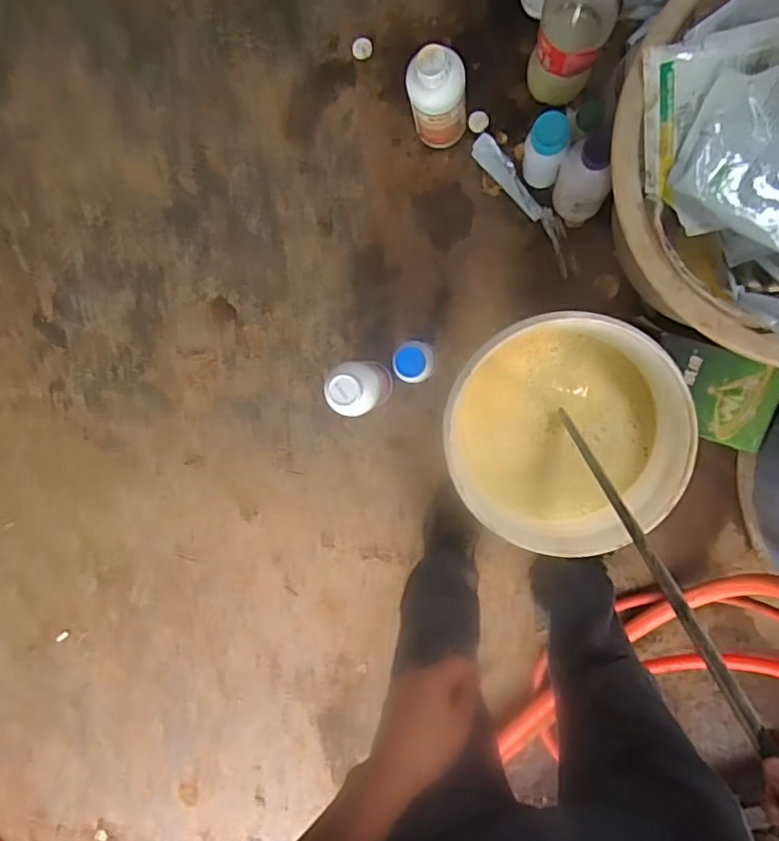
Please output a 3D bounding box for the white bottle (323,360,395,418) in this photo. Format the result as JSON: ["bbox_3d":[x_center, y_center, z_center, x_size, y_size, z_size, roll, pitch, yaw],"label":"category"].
[{"bbox_3d":[-0.051,-0.057,1.028,0.083,0.237,0.090,5,97,8],"label":"white bottle"}]

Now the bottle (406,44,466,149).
[{"bbox_3d":[0.082,-0.514,0.956,0.093,0.225,0.075,-6,95,7],"label":"bottle"}]

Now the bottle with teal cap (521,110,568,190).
[{"bbox_3d":[0.254,-0.436,0.958,0.065,0.204,0.050,23,98,3],"label":"bottle with teal cap"}]

